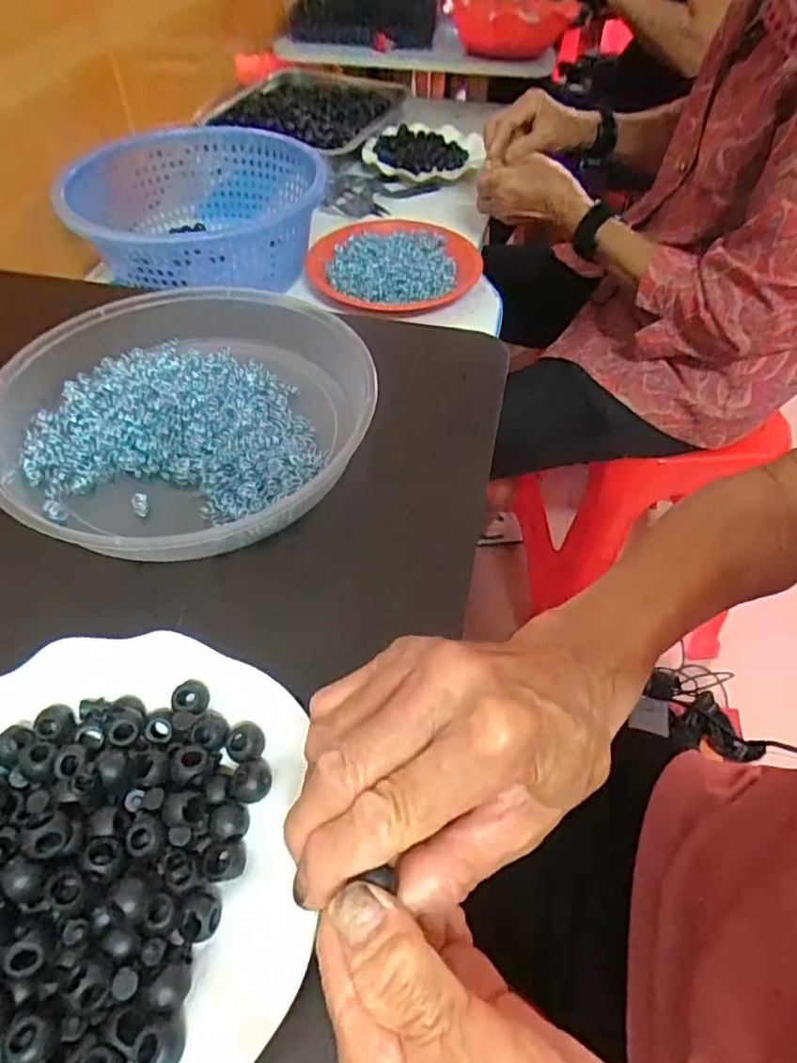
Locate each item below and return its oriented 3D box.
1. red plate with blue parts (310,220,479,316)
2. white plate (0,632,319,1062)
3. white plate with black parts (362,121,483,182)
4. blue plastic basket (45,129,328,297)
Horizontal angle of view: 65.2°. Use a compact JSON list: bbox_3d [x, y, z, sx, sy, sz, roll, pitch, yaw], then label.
[{"bbox_3d":[-0.003,-0.303,0.706,0.179,0.020,0.181,1,51,-1],"label":"red plate with blue parts"},{"bbox_3d":[-0.123,0.121,0.229,0.170,0.021,0.175,1,51,-1],"label":"white plate"},{"bbox_3d":[0.034,-0.579,0.934,0.172,0.038,0.167,-2,51,-3],"label":"white plate with black parts"},{"bbox_3d":[-0.211,-0.344,0.694,0.243,0.100,0.278,0,51,-1],"label":"blue plastic basket"}]

